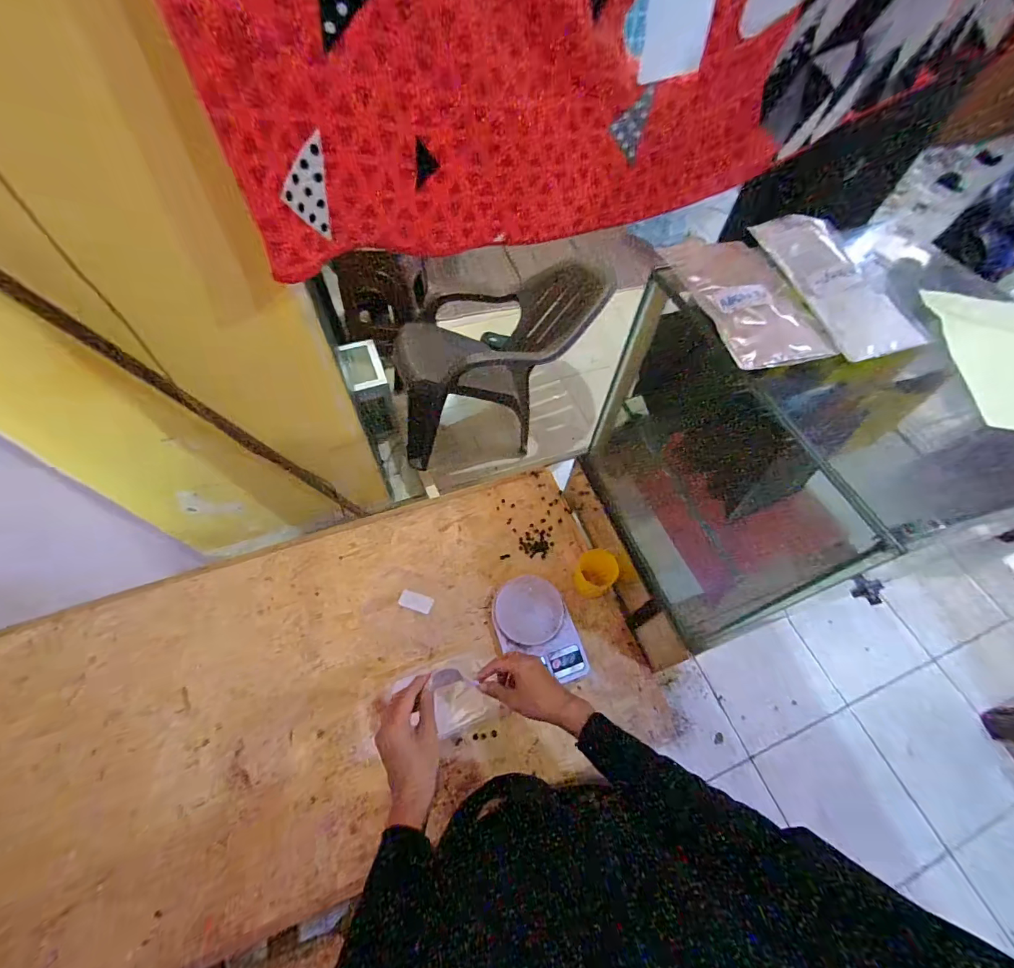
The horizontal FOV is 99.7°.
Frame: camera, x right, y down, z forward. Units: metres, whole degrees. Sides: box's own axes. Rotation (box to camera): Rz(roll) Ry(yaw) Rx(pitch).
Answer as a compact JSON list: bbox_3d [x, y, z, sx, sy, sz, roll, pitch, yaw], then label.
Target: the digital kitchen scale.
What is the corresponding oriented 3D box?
[{"bbox_3d":[0.053,0.268,0.781,0.131,0.035,0.194,-19,63,-14],"label":"digital kitchen scale"}]

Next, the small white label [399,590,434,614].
[{"bbox_3d":[-0.173,0.223,0.812,0.062,0.004,0.033,16,60,5],"label":"small white label"}]

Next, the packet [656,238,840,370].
[{"bbox_3d":[0.253,-0.205,0.458,0.102,0.023,0.194,-13,61,-11],"label":"packet"}]

